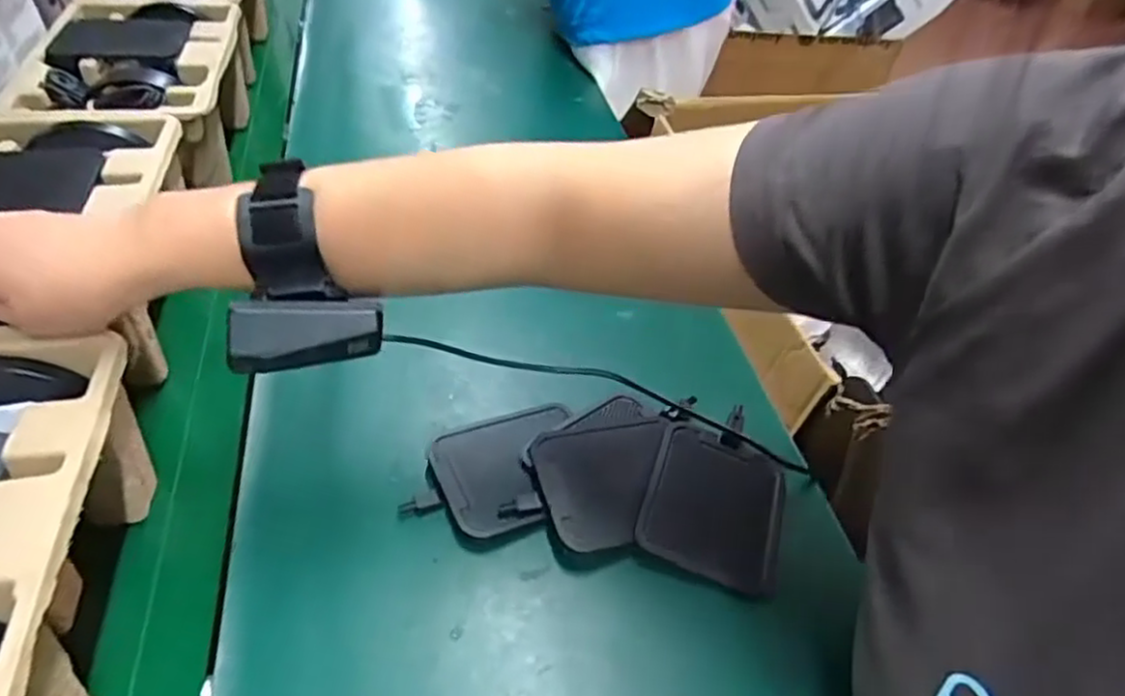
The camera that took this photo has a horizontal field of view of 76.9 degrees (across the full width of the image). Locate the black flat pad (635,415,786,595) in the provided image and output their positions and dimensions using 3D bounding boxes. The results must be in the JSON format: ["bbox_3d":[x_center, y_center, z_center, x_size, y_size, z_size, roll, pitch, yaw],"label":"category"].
[{"bbox_3d":[0.090,0.091,0.421,0.078,0.018,0.100,16,45,12],"label":"black flat pad"}]

